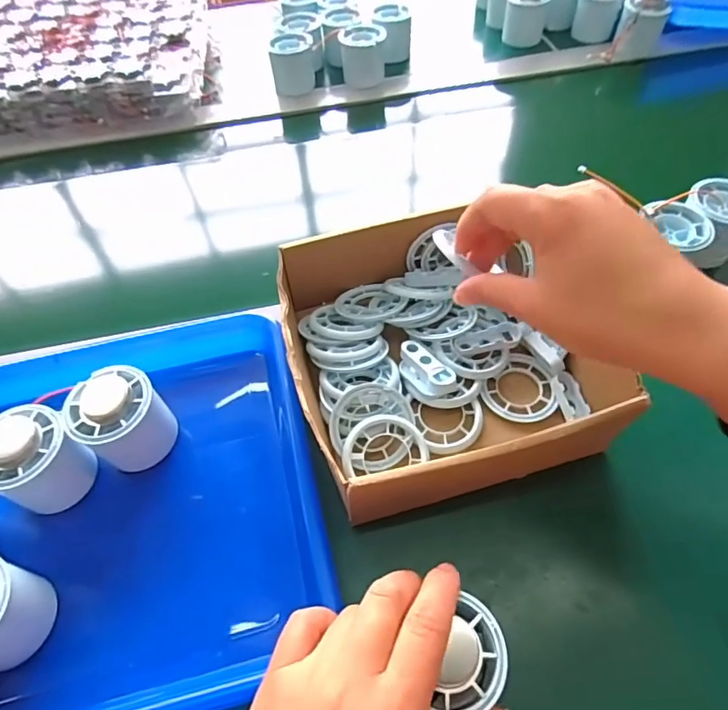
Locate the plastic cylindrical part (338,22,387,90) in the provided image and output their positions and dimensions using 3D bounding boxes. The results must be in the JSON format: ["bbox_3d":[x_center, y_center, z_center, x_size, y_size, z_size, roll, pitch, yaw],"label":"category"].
[{"bbox_3d":[-0.002,-0.374,0.633,0.059,0.060,0.057,-1,55,5],"label":"plastic cylindrical part"}]

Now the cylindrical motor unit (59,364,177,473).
[{"bbox_3d":[-0.159,0.043,0.338,0.049,0.053,0.051,-3,55,4],"label":"cylindrical motor unit"}]

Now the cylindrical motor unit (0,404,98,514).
[{"bbox_3d":[-0.208,0.066,0.324,0.045,0.060,0.050,26,62,22],"label":"cylindrical motor unit"}]

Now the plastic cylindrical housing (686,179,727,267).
[{"bbox_3d":[0.297,-0.110,0.431,0.046,0.057,0.051,-27,57,-13],"label":"plastic cylindrical housing"}]

